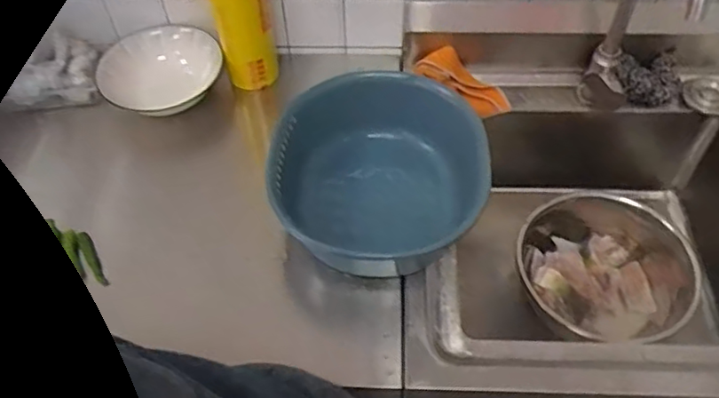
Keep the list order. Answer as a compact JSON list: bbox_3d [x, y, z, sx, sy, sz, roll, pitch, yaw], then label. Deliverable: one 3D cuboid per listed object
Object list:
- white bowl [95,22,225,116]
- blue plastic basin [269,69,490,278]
[{"bbox_3d":[-0.331,-0.219,1.045,0.197,0.046,0.197,-1,54,1],"label":"white bowl"},{"bbox_3d":[0.035,-0.021,0.895,0.295,0.156,0.291,-1,54,1],"label":"blue plastic basin"}]

